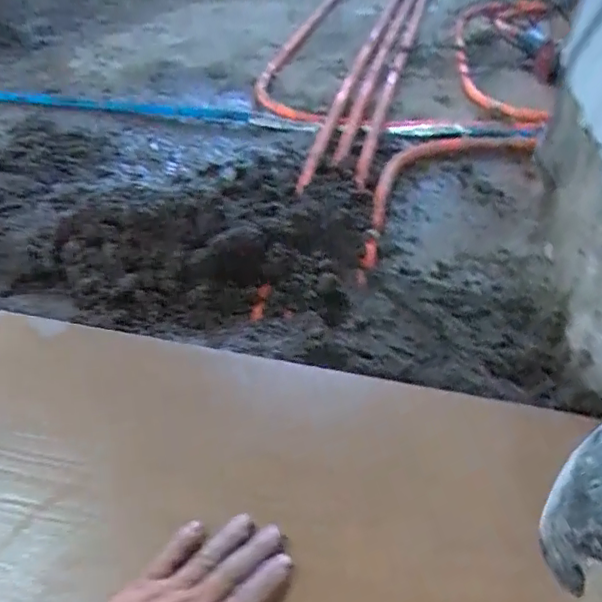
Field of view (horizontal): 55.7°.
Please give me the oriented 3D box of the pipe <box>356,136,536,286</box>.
[{"bbox_3d":[0.197,-0.192,0.943,0.173,0.020,0.533,30,50,31],"label":"pipe"}]

